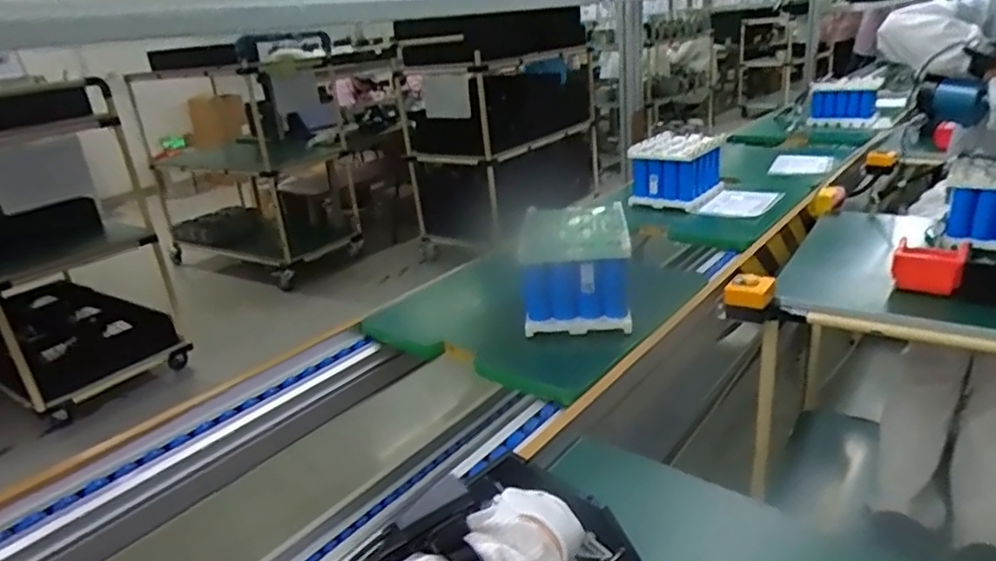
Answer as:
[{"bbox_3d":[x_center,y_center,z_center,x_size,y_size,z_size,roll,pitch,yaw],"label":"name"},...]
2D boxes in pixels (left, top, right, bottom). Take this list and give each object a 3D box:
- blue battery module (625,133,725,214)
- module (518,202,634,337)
[{"bbox_3d":[0.488,-0.303,1.693,0.195,0.152,0.250,10,27,36],"label":"blue battery module"},{"bbox_3d":[0.136,-0.015,1.107,0.176,0.168,0.188,-3,21,7],"label":"module"}]

